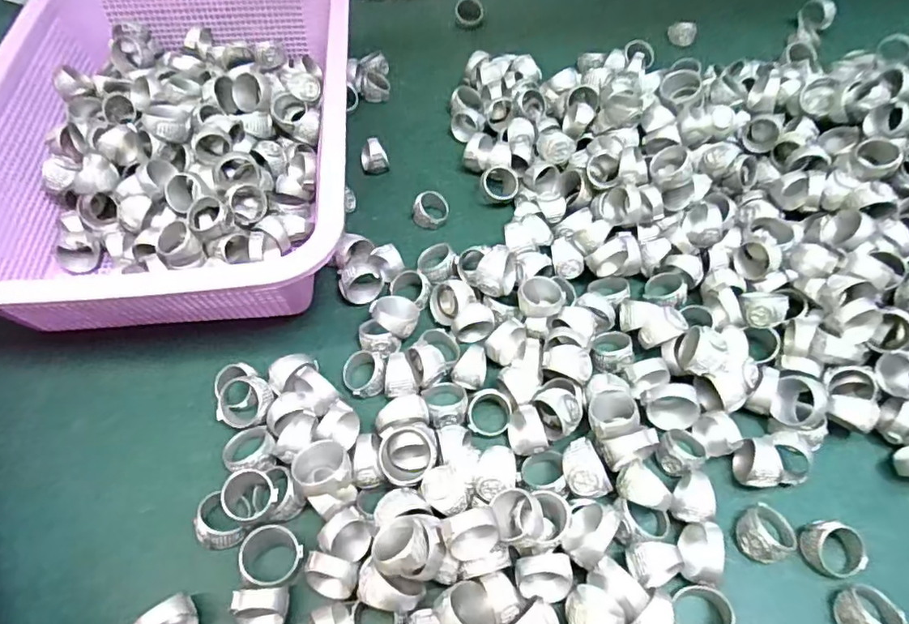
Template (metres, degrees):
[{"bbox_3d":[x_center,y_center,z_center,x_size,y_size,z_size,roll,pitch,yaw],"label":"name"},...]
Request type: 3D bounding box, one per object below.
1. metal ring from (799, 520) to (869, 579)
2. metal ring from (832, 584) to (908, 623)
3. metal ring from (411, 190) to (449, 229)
[{"bbox_3d":[0.180,0.112,0.276,0.026,0.016,0.023,7,56,3],"label":"metal ring"},{"bbox_3d":[0.185,0.132,0.260,0.030,0.017,0.022,-21,59,-14],"label":"metal ring"},{"bbox_3d":[-0.016,-0.070,0.406,0.025,0.013,0.027,45,61,-9],"label":"metal ring"}]

